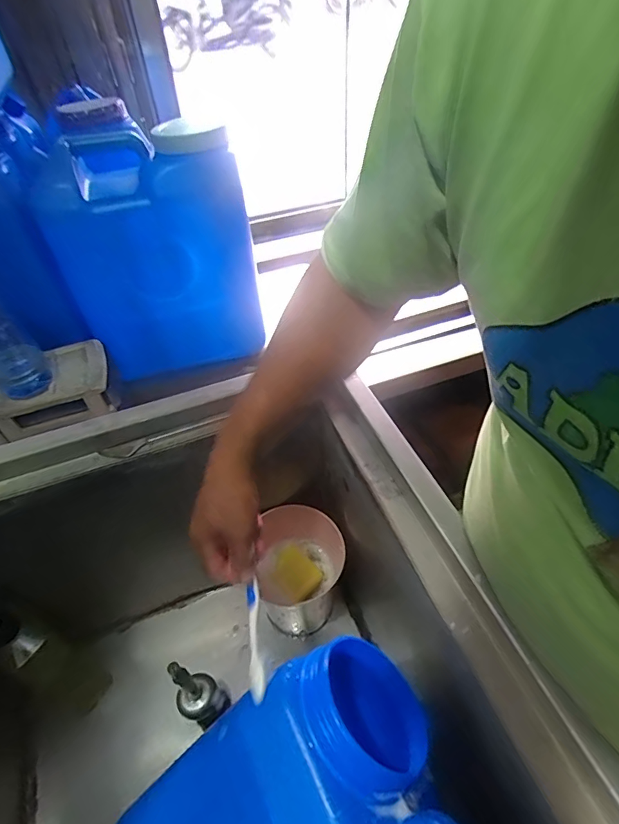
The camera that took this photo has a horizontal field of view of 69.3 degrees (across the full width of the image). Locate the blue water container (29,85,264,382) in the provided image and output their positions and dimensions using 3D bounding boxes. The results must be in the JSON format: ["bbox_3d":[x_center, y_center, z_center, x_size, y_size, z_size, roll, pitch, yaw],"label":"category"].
[{"bbox_3d":[-0.311,-0.308,0.849,0.301,0.384,0.313,-31,52,-23],"label":"blue water container"}]

